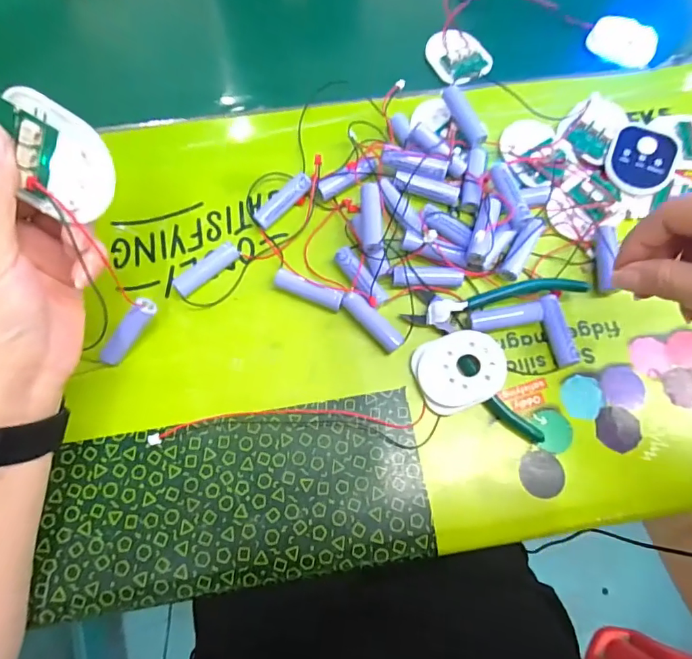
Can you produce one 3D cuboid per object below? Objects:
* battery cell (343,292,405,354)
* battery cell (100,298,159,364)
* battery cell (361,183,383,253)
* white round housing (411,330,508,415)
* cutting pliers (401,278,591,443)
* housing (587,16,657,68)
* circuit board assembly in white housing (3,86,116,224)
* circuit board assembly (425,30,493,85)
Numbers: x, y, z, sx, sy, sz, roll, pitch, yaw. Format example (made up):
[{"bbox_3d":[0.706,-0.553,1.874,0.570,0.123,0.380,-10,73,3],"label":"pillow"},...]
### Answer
[{"bbox_3d":[0.019,-0.005,0.318,0.016,0.016,0.049,-40,76,-12],"label":"battery cell"},{"bbox_3d":[-0.143,0.002,0.300,0.012,0.012,0.055,47,110,14],"label":"battery cell"},{"bbox_3d":[0.018,-0.078,0.329,0.014,0.015,0.052,-2,71,-1],"label":"battery cell"},{"bbox_3d":[0.076,0.026,0.306,0.057,0.013,0.048,-23,78,8],"label":"white round housing"},{"bbox_3d":[0.098,0.001,0.318,0.108,0.011,0.115,23,73,8],"label":"cutting pliers"},{"bbox_3d":[0.254,-0.265,0.422,0.059,0.006,0.040,34,95,10],"label":"housing"},{"bbox_3d":[-0.130,-0.078,0.212,0.042,0.054,0.015,1,26,-7],"label":"circuit board assembly in white housing"},{"bbox_3d":[0.100,-0.245,0.413,0.045,0.013,0.057,-33,74,-10],"label":"circuit board assembly"}]

